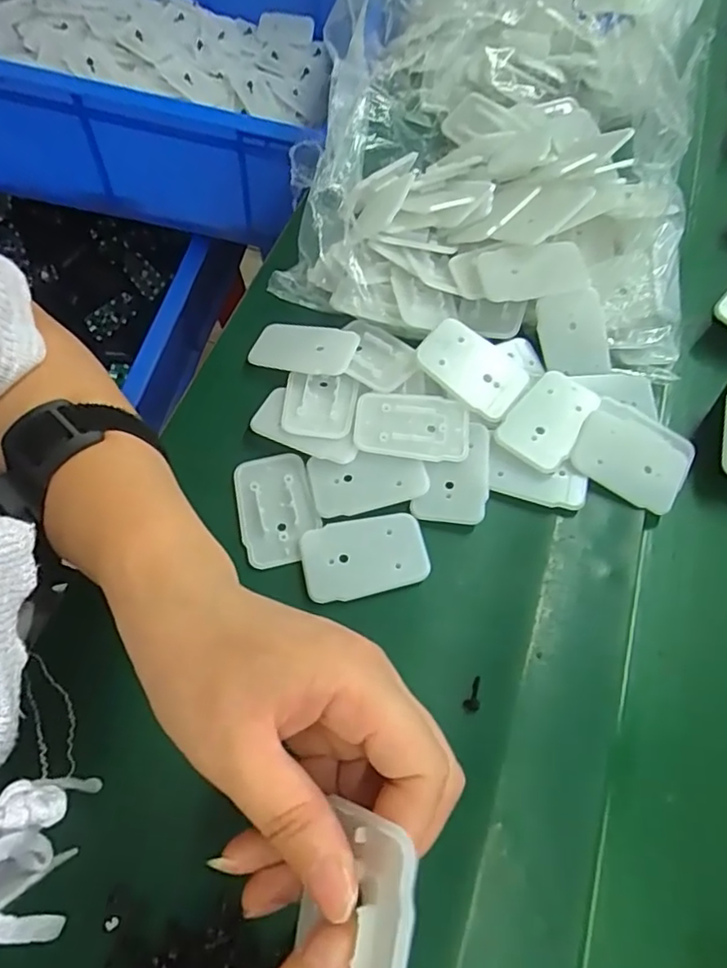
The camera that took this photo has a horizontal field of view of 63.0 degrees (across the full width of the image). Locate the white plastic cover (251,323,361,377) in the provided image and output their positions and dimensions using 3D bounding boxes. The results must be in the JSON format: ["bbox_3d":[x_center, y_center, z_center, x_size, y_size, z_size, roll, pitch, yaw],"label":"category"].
[{"bbox_3d":[-0.038,-0.089,0.388,0.065,0.006,0.037,11,63,16],"label":"white plastic cover"}]

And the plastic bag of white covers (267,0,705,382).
[{"bbox_3d":[0.104,-0.266,0.415,0.263,0.121,0.329,11,63,2],"label":"plastic bag of white covers"}]

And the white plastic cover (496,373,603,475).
[{"bbox_3d":[0.113,-0.038,0.360,0.041,0.012,0.062,40,67,15],"label":"white plastic cover"}]

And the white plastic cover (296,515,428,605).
[{"bbox_3d":[0.000,0.040,0.332,0.068,0.004,0.043,-9,64,-8],"label":"white plastic cover"}]

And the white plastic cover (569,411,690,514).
[{"bbox_3d":[0.158,-0.014,0.353,0.066,0.006,0.044,30,80,3],"label":"white plastic cover"}]

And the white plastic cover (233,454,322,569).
[{"bbox_3d":[-0.051,0.014,0.348,0.044,0.008,0.067,-12,64,-10],"label":"white plastic cover"}]

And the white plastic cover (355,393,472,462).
[{"bbox_3d":[0.030,-0.035,0.359,0.068,0.006,0.041,10,63,1],"label":"white plastic cover"}]

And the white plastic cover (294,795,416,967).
[{"bbox_3d":[-0.005,0.130,0.164,0.036,0.008,0.067,-1,71,46],"label":"white plastic cover"}]

